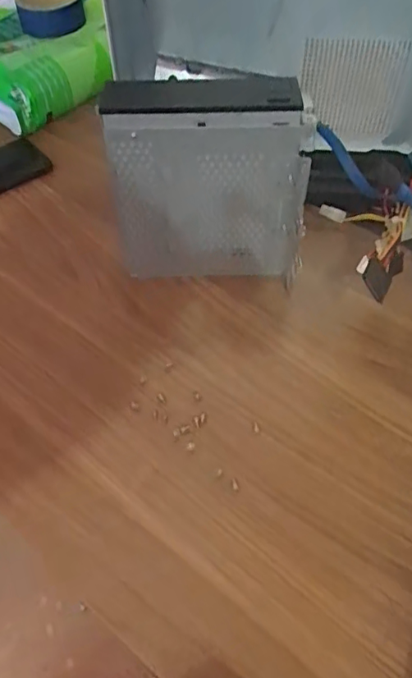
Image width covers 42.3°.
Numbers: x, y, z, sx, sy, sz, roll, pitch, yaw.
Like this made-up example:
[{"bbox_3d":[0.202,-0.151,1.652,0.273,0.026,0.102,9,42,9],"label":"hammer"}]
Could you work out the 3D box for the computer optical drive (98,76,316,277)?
[{"bbox_3d":[0.003,-0.127,0.453,0.162,0.172,0.046,2,54,4],"label":"computer optical drive"}]

